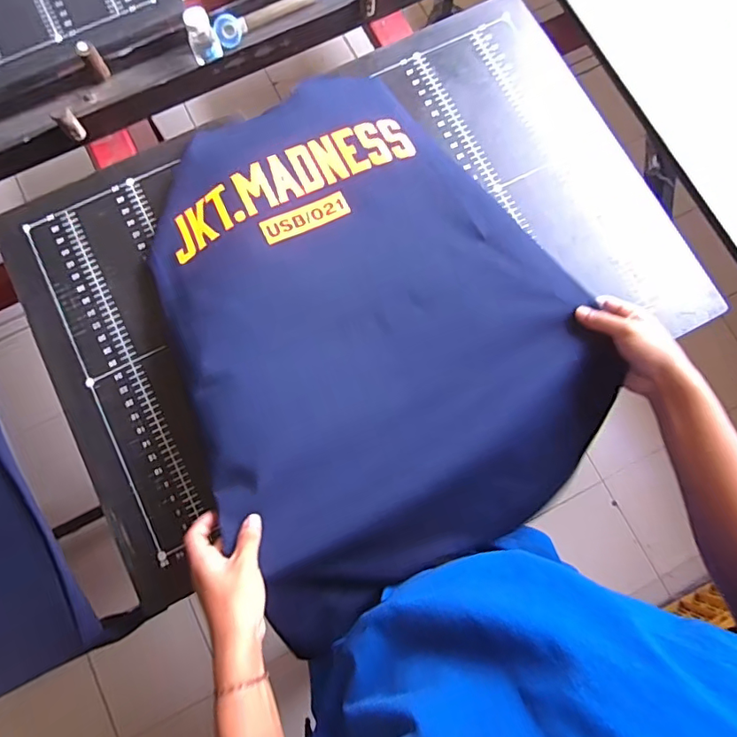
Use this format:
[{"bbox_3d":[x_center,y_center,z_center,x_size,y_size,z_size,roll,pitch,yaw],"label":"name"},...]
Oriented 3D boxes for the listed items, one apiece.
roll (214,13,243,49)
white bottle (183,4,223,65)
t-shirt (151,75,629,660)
[{"bbox_3d":[-0.213,-0.510,0.751,0.045,0.043,0.017,-30,39,-22],"label":"roll"},{"bbox_3d":[-0.244,-0.489,0.732,0.043,0.065,0.039,-25,80,-5],"label":"white bottle"},{"bbox_3d":[-0.021,-0.093,0.621,0.458,0.092,0.648,-28,80,-5],"label":"t-shirt"}]

